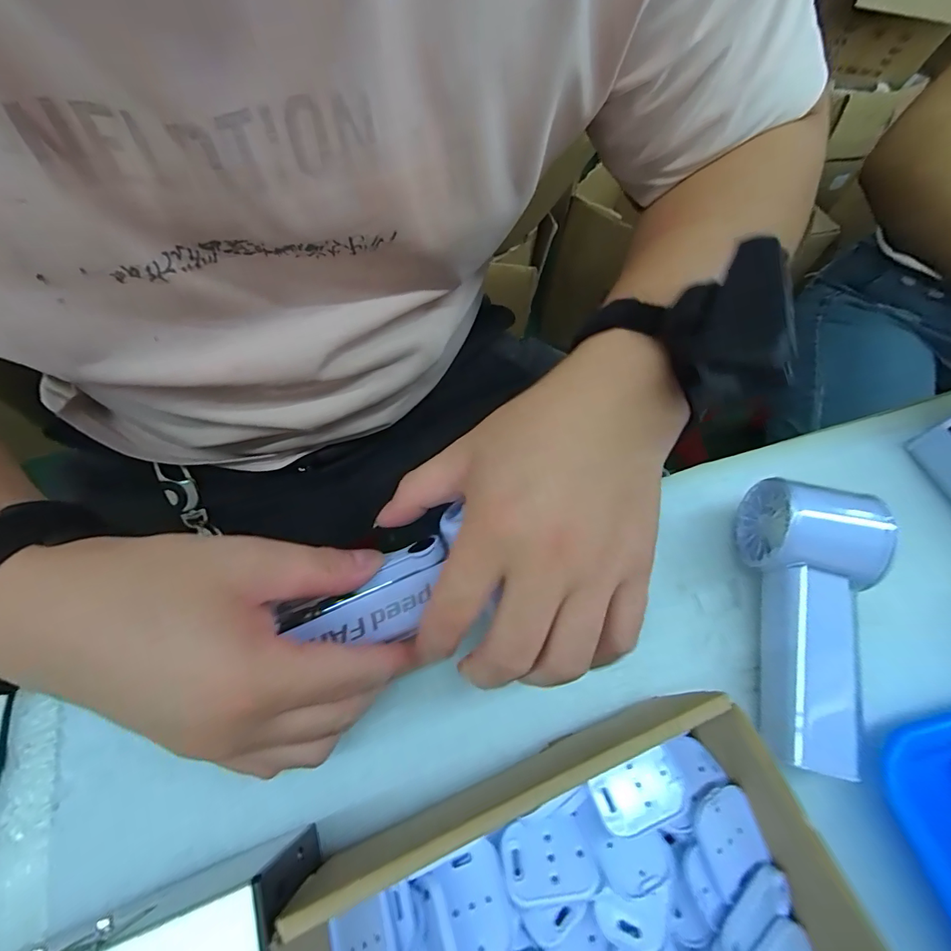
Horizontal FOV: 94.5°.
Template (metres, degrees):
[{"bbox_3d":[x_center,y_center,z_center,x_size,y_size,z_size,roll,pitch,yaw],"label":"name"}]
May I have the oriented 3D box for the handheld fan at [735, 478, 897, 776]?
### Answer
[{"bbox_3d":[0.185,0.075,0.235,0.050,0.062,0.142,10,62,1],"label":"handheld fan"}]

